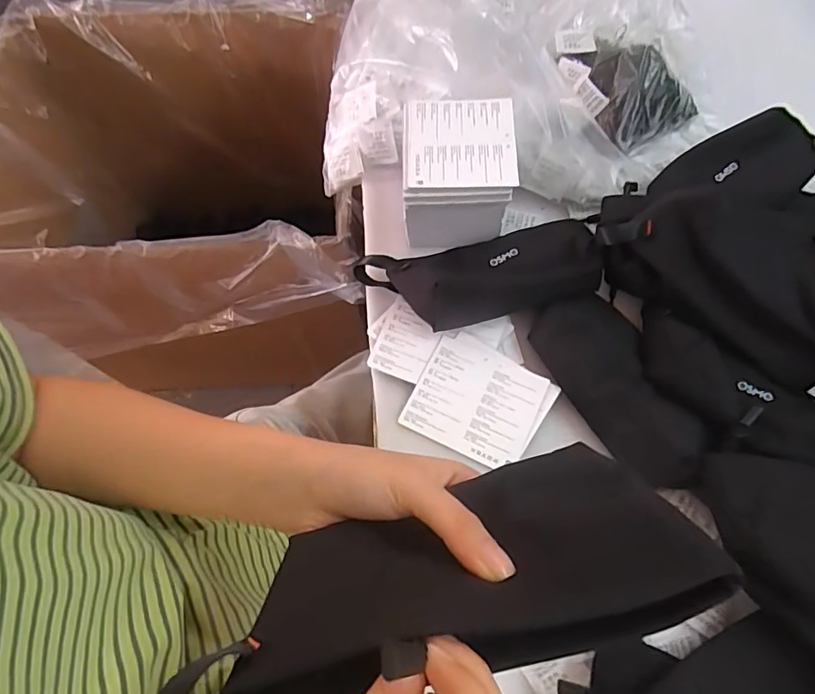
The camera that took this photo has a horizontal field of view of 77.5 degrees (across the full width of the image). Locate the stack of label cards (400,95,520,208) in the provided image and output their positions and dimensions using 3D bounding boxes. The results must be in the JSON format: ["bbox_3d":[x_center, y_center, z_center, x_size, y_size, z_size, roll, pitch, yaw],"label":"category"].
[{"bbox_3d":[0.044,-0.169,0.437,0.093,0.021,0.100,0,66,0],"label":"stack of label cards"}]

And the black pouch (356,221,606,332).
[{"bbox_3d":[0.067,-0.066,0.447,0.209,0.047,0.088,-13,67,-6],"label":"black pouch"}]

